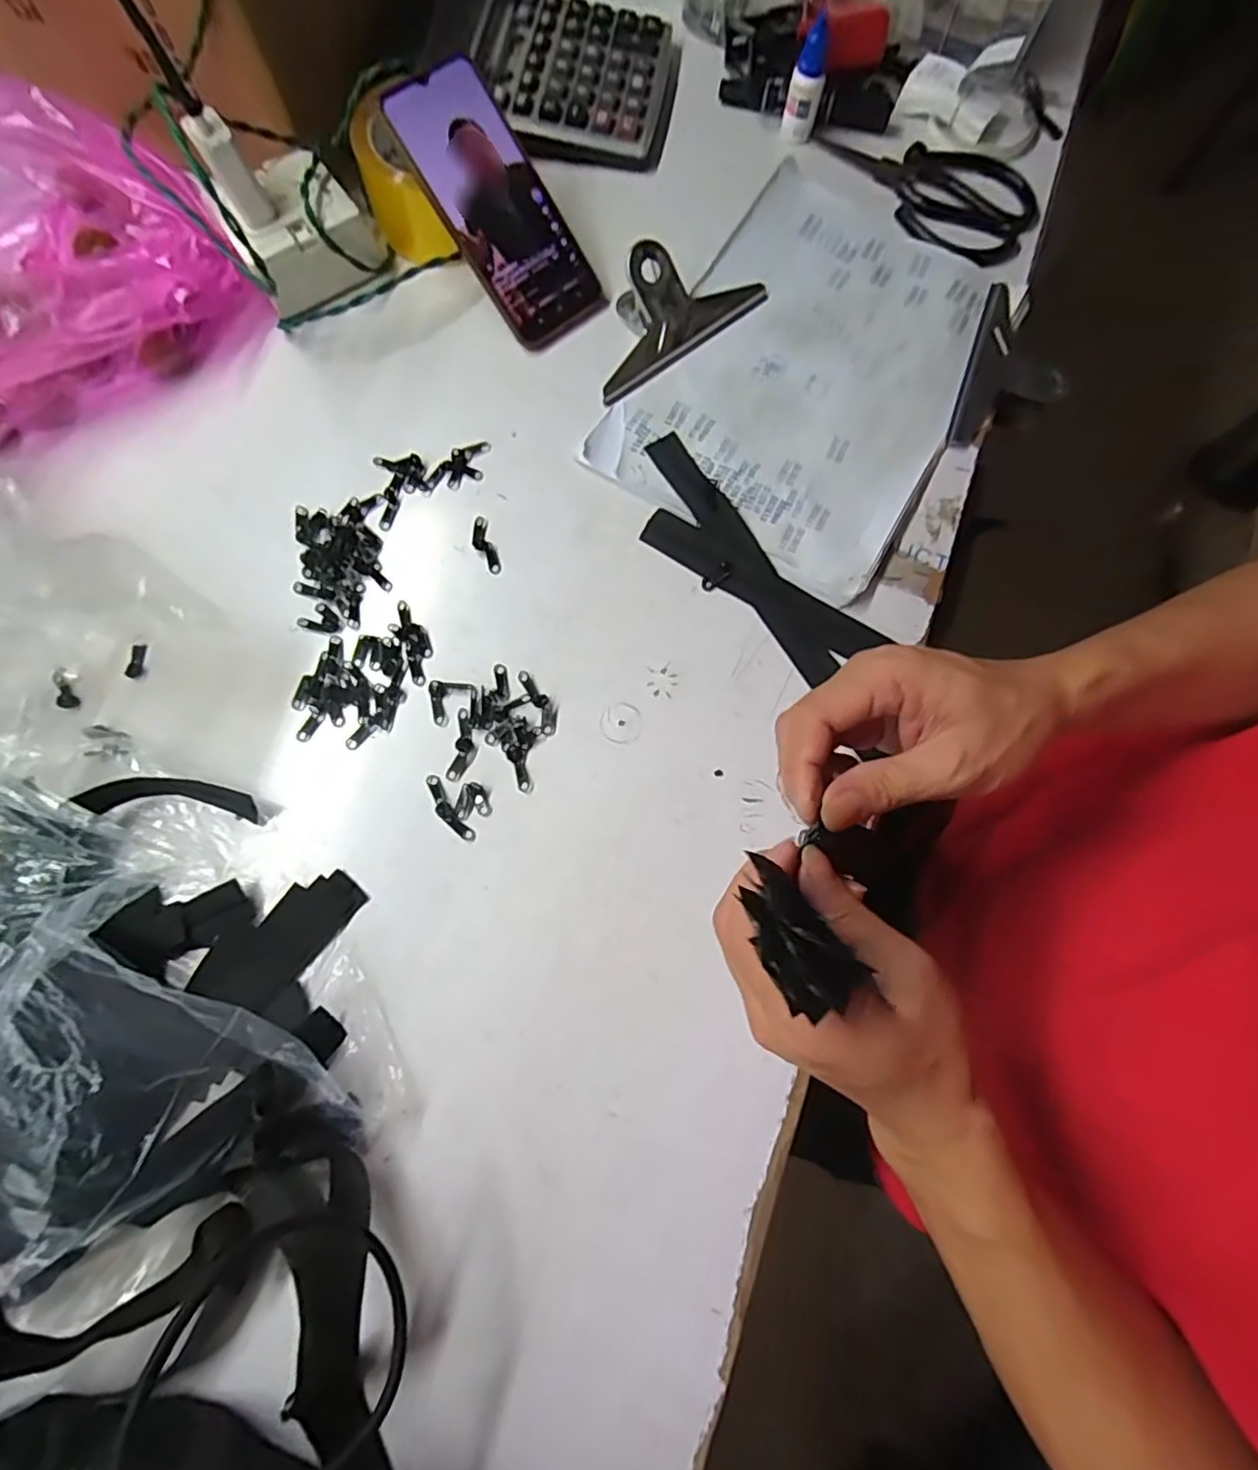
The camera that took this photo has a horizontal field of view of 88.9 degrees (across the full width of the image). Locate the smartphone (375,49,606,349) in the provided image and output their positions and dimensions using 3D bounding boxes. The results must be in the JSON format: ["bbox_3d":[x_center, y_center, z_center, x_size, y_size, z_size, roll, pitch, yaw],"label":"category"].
[{"bbox_3d":[-0.088,-0.357,0.438,0.073,0.012,0.165,-39,111,-9],"label":"smartphone"}]

